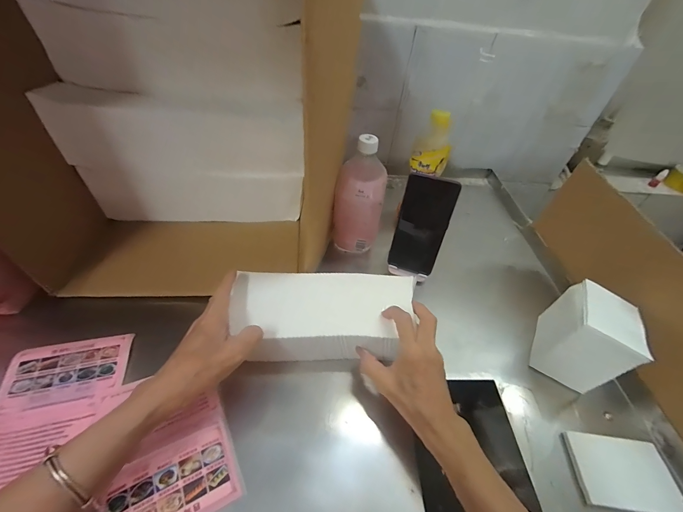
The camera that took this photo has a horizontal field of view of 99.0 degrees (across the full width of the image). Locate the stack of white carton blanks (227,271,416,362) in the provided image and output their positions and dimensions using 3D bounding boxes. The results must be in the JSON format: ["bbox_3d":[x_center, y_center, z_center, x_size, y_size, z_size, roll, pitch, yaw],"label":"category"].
[{"bbox_3d":[-0.022,0.081,0.399,0.240,0.057,0.110,2,46,-4],"label":"stack of white carton blanks"}]

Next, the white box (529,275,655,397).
[{"bbox_3d":[0.323,0.108,0.388,0.070,0.115,0.104,28,50,19],"label":"white box"}]

